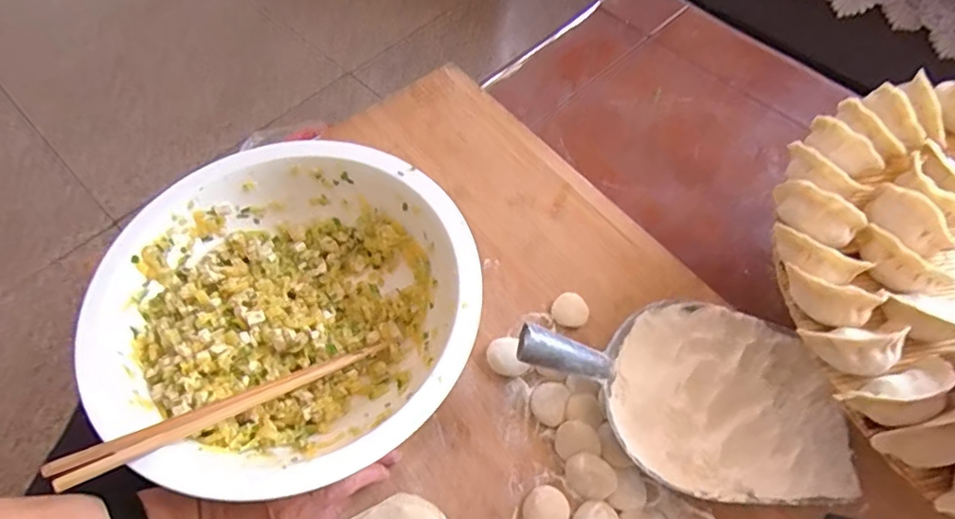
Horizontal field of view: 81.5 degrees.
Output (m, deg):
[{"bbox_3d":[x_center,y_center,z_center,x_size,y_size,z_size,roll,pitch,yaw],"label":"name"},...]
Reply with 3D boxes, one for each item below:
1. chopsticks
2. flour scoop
[{"bbox_3d":[-0.166,0.100,0.392,0.224,0.014,0.019,-18,58,-38],"label":"chopsticks"},{"bbox_3d":[0.163,0.102,0.436,0.253,0.083,0.151,6,60,4],"label":"flour scoop"}]

